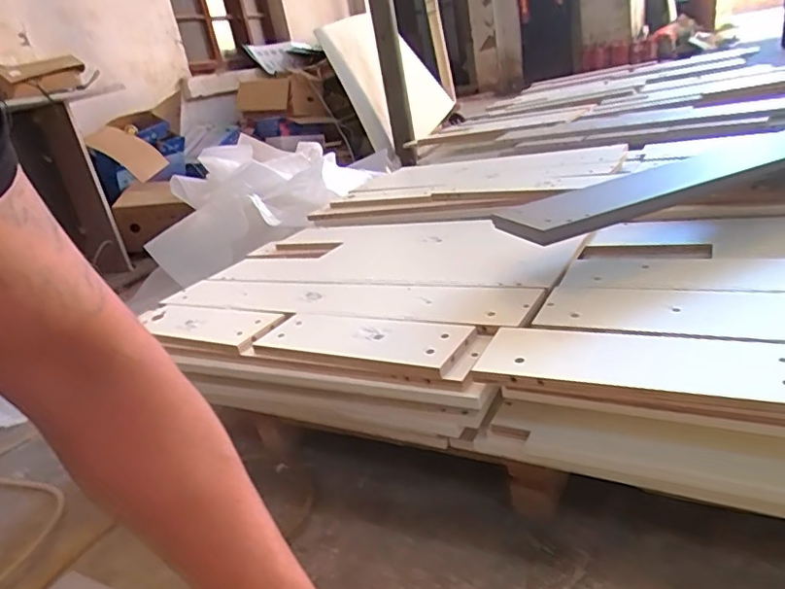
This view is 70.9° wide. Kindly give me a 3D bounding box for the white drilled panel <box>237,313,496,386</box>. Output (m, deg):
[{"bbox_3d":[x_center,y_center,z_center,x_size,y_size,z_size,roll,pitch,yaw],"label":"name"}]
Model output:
[{"bbox_3d":[-0.055,0.064,0.851,0.394,0.022,0.139,5,27,34],"label":"white drilled panel"}]

